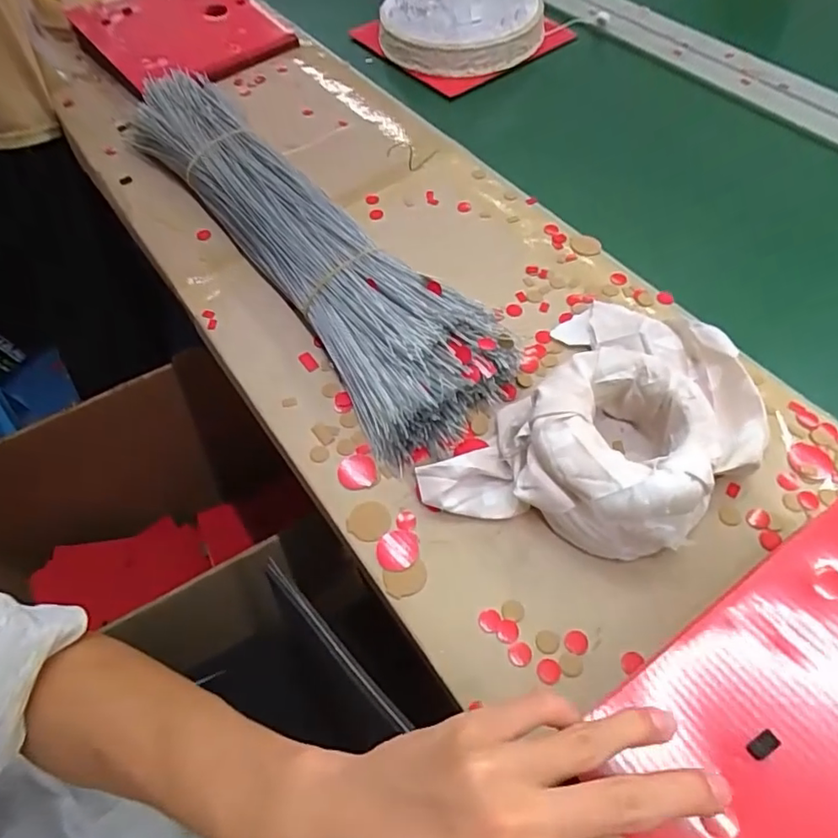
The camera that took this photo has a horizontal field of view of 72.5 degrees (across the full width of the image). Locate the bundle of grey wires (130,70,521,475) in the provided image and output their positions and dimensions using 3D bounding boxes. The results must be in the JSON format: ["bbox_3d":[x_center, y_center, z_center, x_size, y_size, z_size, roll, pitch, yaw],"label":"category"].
[{"bbox_3d":[-0.136,-0.190,0.539,0.118,0.052,0.564,-34,61,-17],"label":"bundle of grey wires"}]

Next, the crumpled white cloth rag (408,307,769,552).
[{"bbox_3d":[0.133,0.003,0.392,0.159,0.066,0.223,34,65,23],"label":"crumpled white cloth rag"}]

